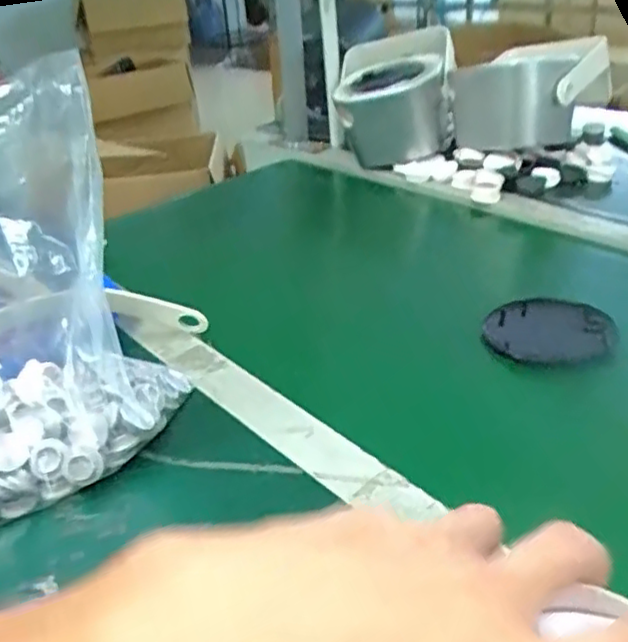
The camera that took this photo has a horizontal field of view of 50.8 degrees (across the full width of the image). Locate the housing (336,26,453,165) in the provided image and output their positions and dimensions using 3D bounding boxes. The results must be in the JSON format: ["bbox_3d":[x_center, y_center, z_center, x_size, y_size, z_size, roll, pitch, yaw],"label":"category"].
[{"bbox_3d":[0.116,-0.325,0.952,0.155,0.134,0.218,-2,31,7],"label":"housing"}]

